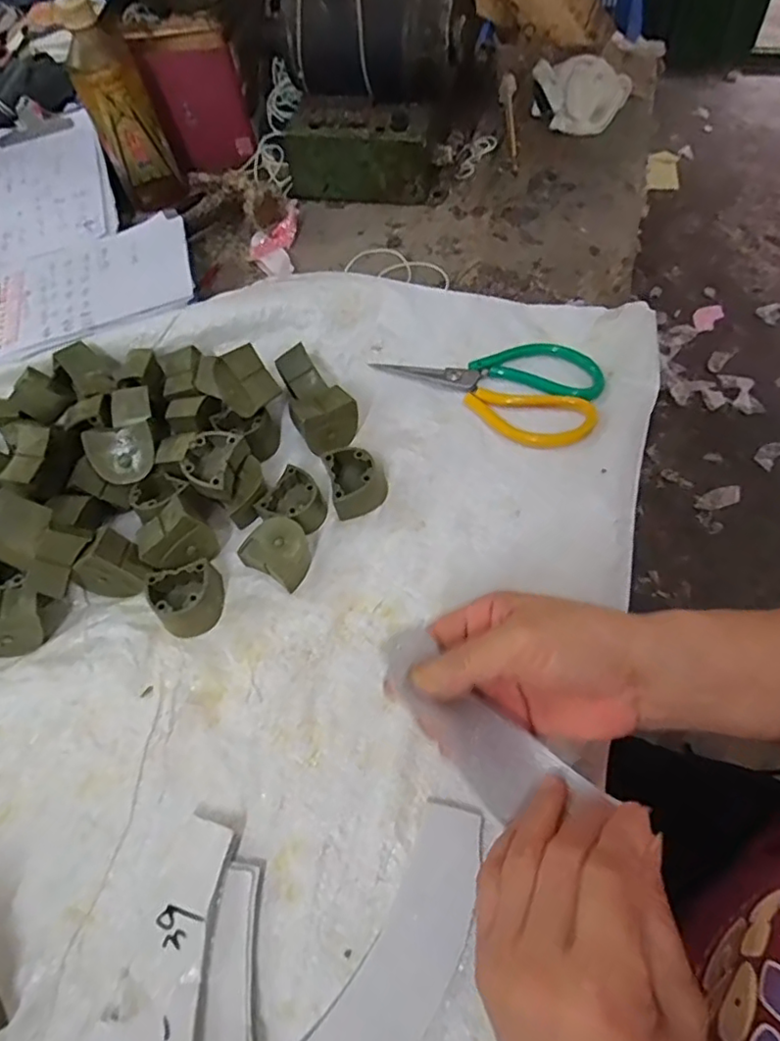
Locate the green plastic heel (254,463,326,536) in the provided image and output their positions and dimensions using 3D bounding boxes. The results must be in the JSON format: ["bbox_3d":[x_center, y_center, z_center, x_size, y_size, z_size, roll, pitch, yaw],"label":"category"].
[{"bbox_3d":[-0.070,-0.013,0.451,0.045,0.021,0.046,29,68,18],"label":"green plastic heel"}]

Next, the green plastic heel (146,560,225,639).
[{"bbox_3d":[-0.144,0.056,0.421,0.046,0.028,0.042,-14,62,-3],"label":"green plastic heel"}]

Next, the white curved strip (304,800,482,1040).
[{"bbox_3d":[0.008,0.237,0.321,0.049,0.004,0.157,28,67,18],"label":"white curved strip"}]

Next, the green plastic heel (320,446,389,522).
[{"bbox_3d":[-0.025,-0.032,0.458,0.042,0.027,0.044,-13,62,-3],"label":"green plastic heel"}]

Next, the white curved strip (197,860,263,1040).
[{"bbox_3d":[-0.080,0.262,0.306,0.035,0.005,0.144,-4,56,-14],"label":"white curved strip"}]

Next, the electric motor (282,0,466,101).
[{"bbox_3d":[-0.020,-0.503,0.559,0.176,0.137,0.128,2,60,7],"label":"electric motor"}]

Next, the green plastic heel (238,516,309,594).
[{"bbox_3d":[-0.080,0.023,0.437,0.048,0.026,0.041,25,66,16],"label":"green plastic heel"}]

